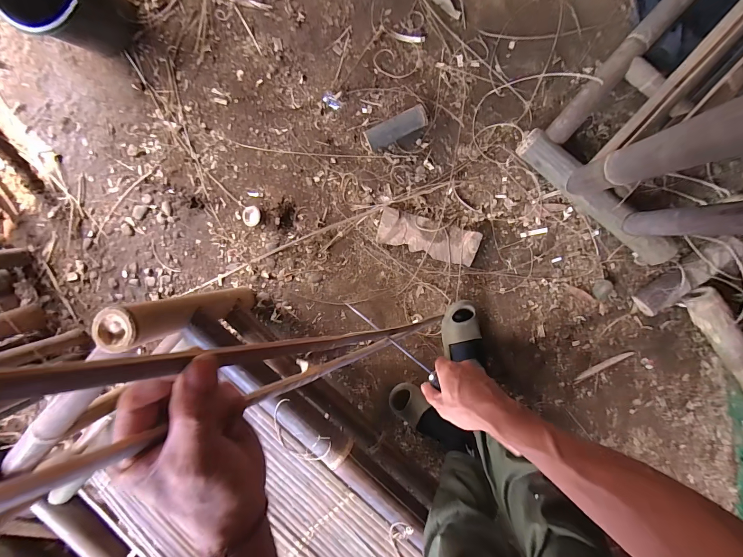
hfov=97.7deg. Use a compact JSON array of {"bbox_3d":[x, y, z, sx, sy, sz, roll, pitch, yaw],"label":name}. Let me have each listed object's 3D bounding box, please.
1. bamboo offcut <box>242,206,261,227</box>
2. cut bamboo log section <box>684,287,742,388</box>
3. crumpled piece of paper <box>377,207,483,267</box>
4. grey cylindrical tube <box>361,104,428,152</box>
[{"bbox_3d":[-0.374,-0.194,1.012,0.058,0.011,0.061,0,95,5],"label":"bamboo offcut"},{"bbox_3d":[0.983,0.196,0.889,0.060,0.075,0.388,-33,92,7],"label":"cut bamboo log section"},{"bbox_3d":[0.164,-0.120,0.957,0.290,0.046,0.106,17,97,3],"label":"crumpled piece of paper"},{"bbox_3d":[0.067,-0.429,0.929,0.186,0.060,0.063,-23,93,7],"label":"grey cylindrical tube"}]

